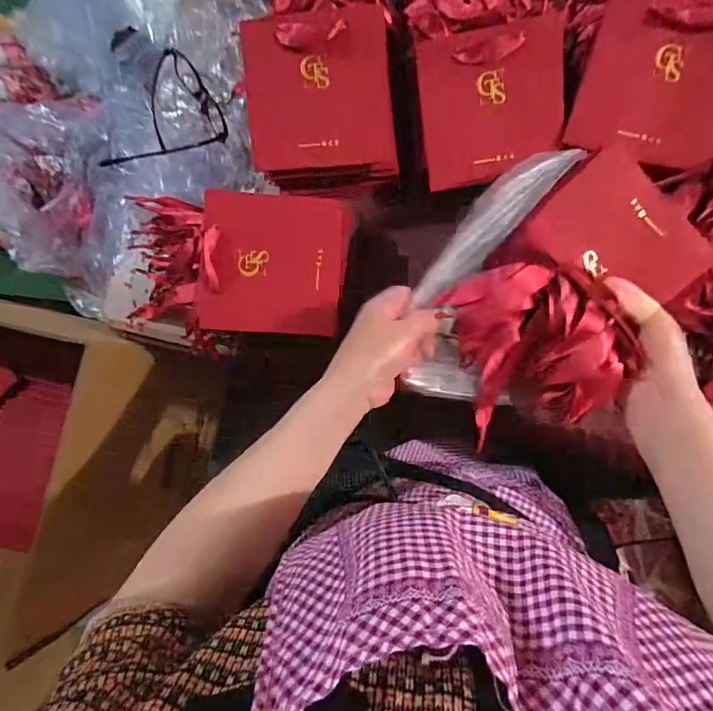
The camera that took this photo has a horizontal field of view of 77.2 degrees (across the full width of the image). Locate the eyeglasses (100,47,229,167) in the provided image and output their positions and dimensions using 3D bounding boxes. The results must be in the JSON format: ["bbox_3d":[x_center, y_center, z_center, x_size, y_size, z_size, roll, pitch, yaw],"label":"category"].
[{"bbox_3d":[-0.236,-0.288,0.513,0.138,0.045,0.128,-24,86,4],"label":"eyeglasses"}]

